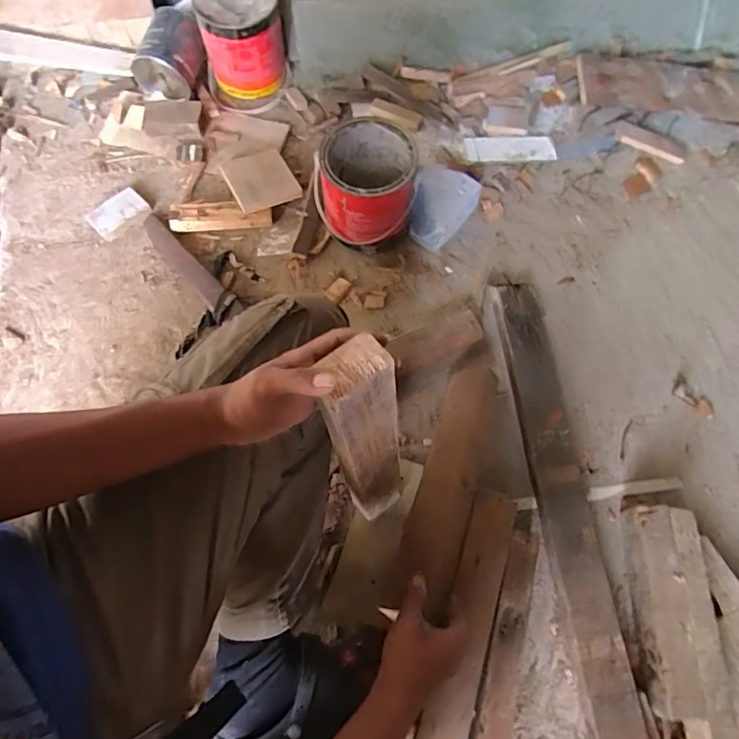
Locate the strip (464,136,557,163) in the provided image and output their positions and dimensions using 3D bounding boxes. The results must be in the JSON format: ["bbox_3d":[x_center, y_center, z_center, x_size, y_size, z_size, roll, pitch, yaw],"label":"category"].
[{"bbox_3d":[0.279,-0.437,0.999,0.177,0.008,0.061,-2,68,-3],"label":"strip"}]

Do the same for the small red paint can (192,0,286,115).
[{"bbox_3d":[-0.246,-0.636,0.981,0.153,0.153,0.184,3,68,-1],"label":"small red paint can"}]

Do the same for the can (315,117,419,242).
[{"bbox_3d":[-0.010,-0.309,0.857,0.161,0.160,0.159,-2,68,-3],"label":"can"}]

